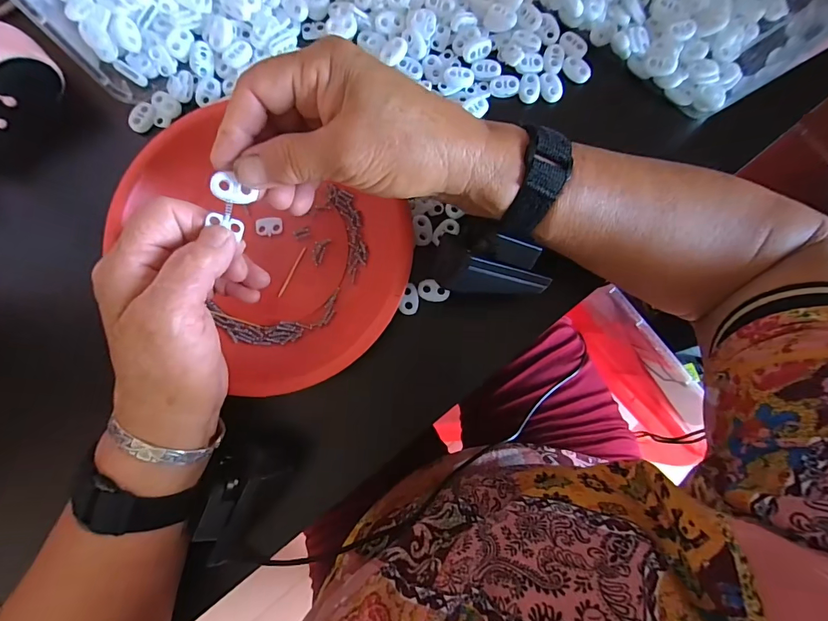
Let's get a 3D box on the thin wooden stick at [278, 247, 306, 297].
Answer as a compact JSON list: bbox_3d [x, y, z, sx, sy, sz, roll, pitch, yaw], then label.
[{"bbox_3d":[-0.086,-0.027,0.293,0.004,0.004,0.038,27,83,1],"label":"thin wooden stick"}]

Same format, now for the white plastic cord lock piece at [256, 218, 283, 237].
[{"bbox_3d":[-0.103,-0.060,0.294,0.018,0.004,0.013,-6,84,-3],"label":"white plastic cord lock piece"}]

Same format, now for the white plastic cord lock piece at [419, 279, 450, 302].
[{"bbox_3d":[0.014,-0.014,0.293,0.022,0.006,0.015,4,83,-2],"label":"white plastic cord lock piece"}]

